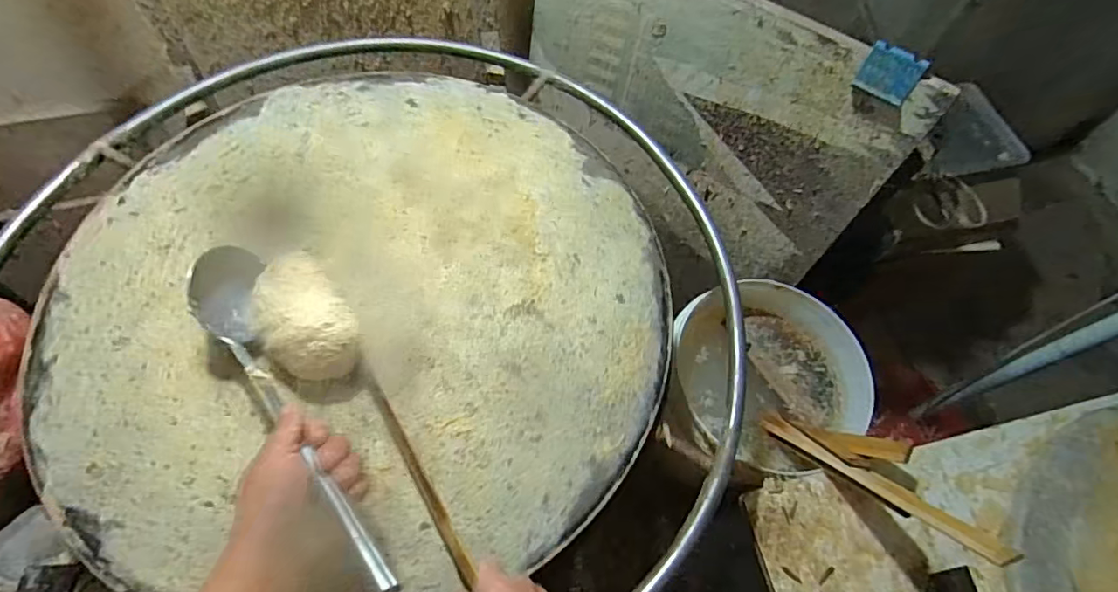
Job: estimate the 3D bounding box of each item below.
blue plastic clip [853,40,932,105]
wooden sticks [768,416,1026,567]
[{"bbox_3d":[0.412,-0.277,0.676,0.066,0.061,0.010,39,66,16],"label":"blue plastic clip"},{"bbox_3d":[0.389,0.207,0.648,0.102,0.339,0.029,-13,103,-10],"label":"wooden sticks"}]

